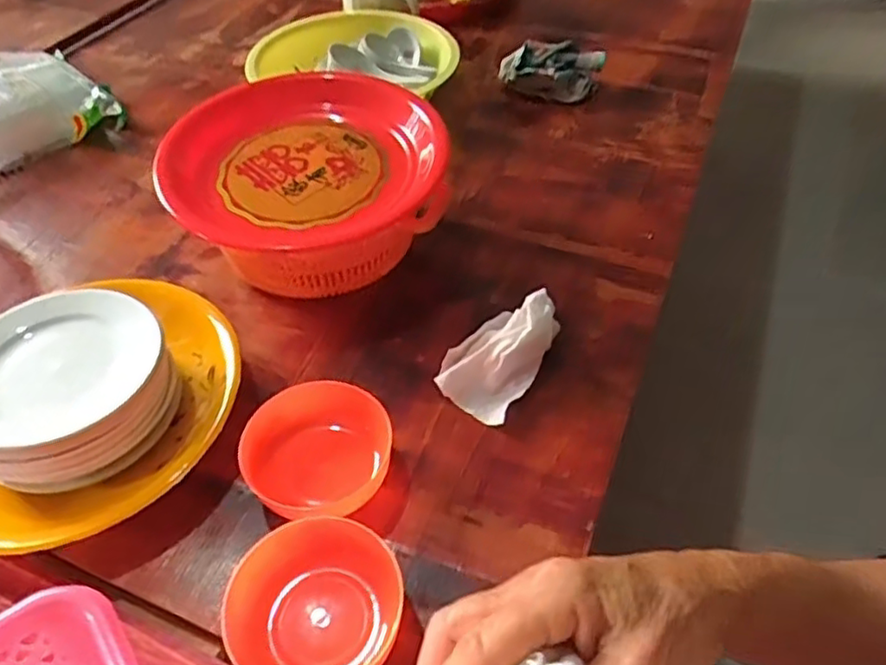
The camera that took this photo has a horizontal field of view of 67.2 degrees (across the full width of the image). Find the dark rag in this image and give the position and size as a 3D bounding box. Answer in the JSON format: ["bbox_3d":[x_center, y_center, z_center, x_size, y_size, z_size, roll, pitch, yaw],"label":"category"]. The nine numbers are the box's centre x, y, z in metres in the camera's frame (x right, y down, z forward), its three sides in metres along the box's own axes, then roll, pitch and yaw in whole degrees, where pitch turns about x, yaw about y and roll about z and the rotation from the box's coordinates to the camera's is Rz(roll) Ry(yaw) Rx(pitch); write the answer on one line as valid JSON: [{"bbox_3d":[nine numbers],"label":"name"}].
[{"bbox_3d":[0.133,-0.325,0.831,0.126,0.055,0.050,9,49,9],"label":"dark rag"}]

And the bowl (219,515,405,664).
[{"bbox_3d":[-0.078,0.170,0.410,0.099,0.044,0.100,-1,48,1],"label":"bowl"}]

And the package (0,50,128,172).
[{"bbox_3d":[-0.515,-0.283,0.807,0.199,0.072,0.175,-28,53,-22],"label":"package"}]

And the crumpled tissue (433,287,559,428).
[{"bbox_3d":[0.045,0.013,0.541,0.069,0.050,0.107,27,54,23],"label":"crumpled tissue"}]

